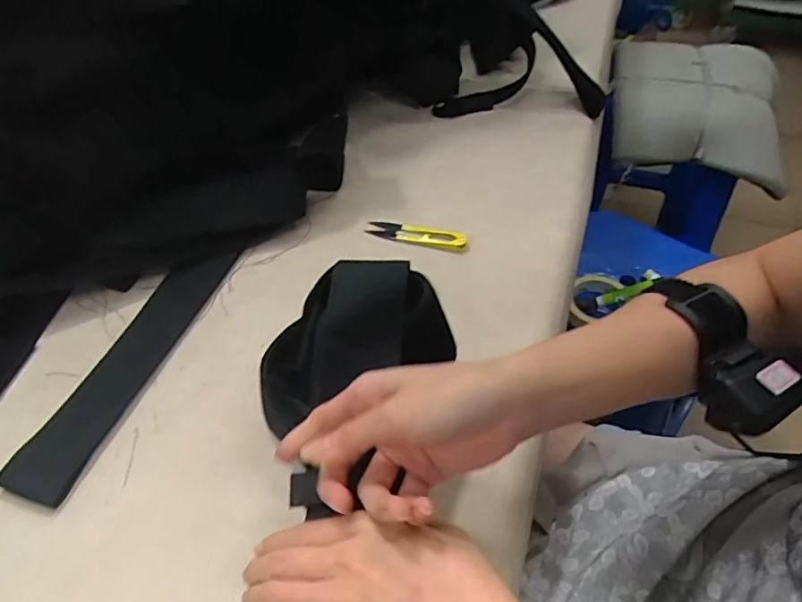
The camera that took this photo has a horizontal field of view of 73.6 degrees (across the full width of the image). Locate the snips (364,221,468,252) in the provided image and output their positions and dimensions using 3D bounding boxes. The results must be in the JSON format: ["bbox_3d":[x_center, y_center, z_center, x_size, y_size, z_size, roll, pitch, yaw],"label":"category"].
[{"bbox_3d":[0.016,-0.069,0.547,0.103,0.009,0.022,13,52,13],"label":"snips"}]

